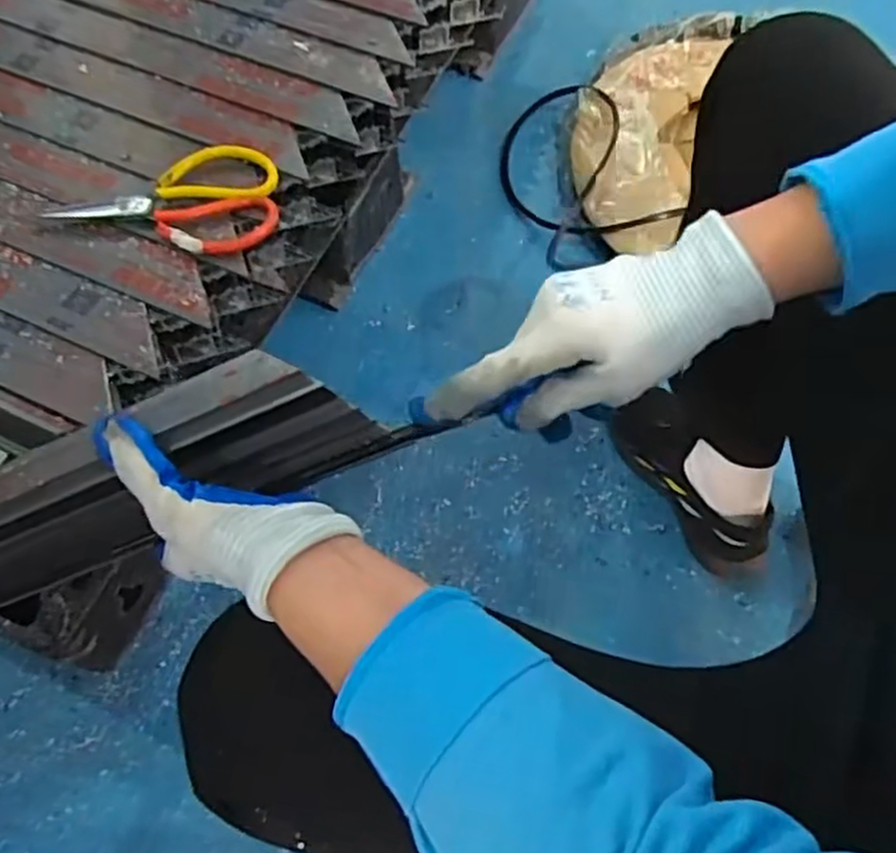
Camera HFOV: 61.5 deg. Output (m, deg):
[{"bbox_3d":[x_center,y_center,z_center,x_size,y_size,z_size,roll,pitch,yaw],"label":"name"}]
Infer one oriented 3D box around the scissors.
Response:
[{"bbox_3d":[-0.243,-0.197,0.647,0.191,0.020,0.106,2,65,1],"label":"scissors"}]

